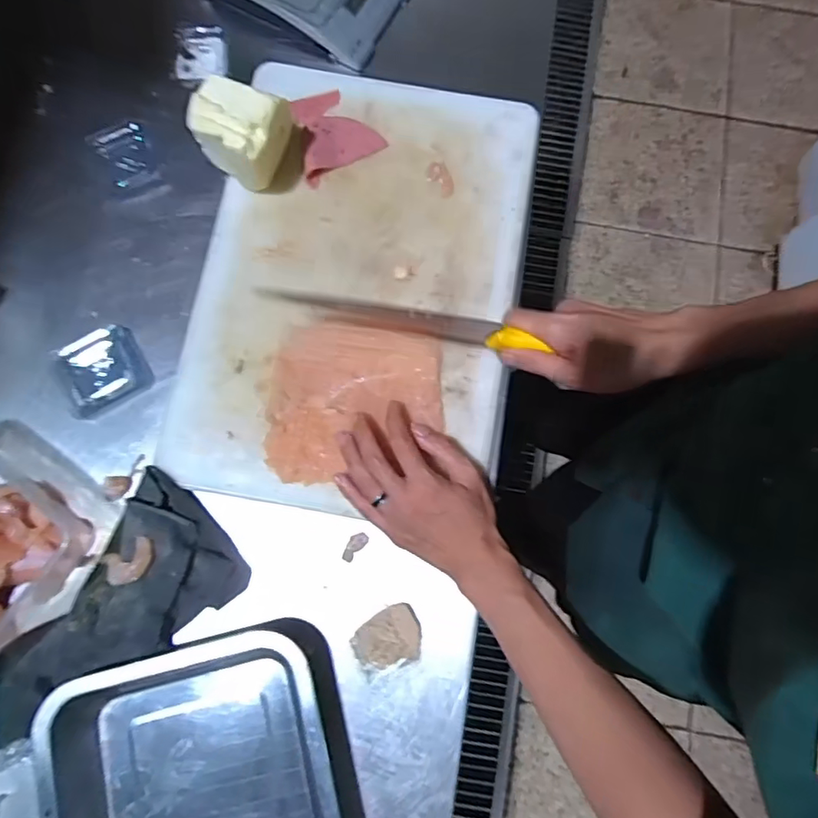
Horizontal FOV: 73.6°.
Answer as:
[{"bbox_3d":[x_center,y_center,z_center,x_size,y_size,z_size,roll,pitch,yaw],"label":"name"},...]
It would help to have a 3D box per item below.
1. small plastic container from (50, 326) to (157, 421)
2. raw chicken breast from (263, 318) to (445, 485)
[{"bbox_3d":[-0.287,-0.036,0.504,0.078,0.014,0.070,-31,80,-5],"label":"small plastic container"},{"bbox_3d":[-0.050,-0.006,0.500,0.153,0.009,0.147,6,79,1],"label":"raw chicken breast"}]

